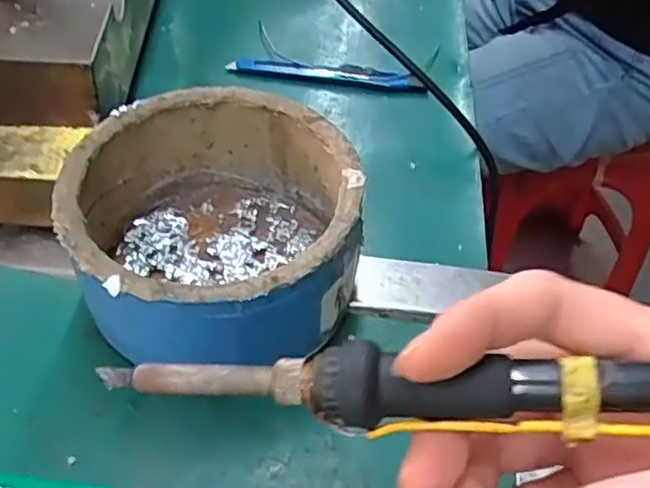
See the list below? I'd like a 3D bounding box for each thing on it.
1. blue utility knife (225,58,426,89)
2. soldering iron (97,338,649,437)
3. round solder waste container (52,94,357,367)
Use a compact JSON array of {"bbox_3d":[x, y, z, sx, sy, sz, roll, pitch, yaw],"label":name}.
[{"bbox_3d":[0.000,-0.111,0.434,0.124,0.009,0.014,7,46,4],"label":"blue utility knife"},{"bbox_3d":[0.028,0.037,0.174,0.183,0.018,0.018,-1,45,12],"label":"soldering iron"},{"bbox_3d":[-0.047,-0.005,0.289,0.113,0.065,0.118,2,46,-2],"label":"round solder waste container"}]

